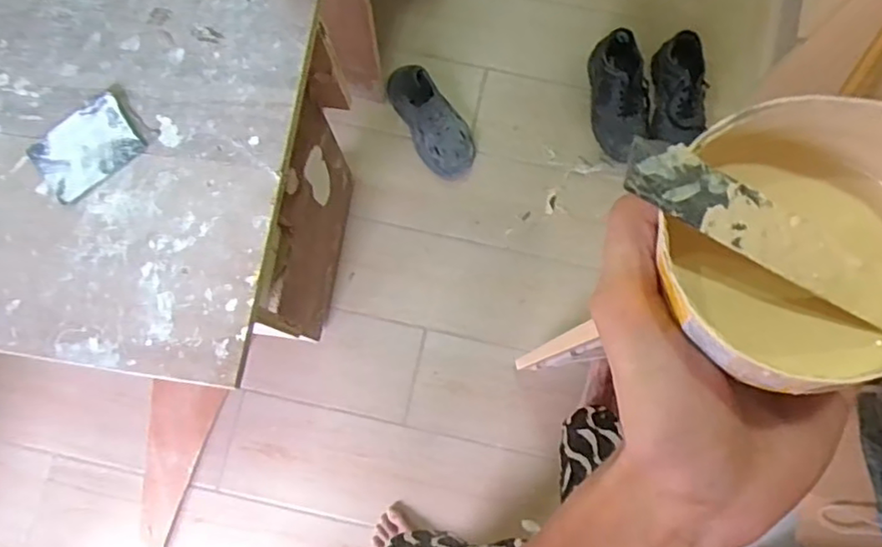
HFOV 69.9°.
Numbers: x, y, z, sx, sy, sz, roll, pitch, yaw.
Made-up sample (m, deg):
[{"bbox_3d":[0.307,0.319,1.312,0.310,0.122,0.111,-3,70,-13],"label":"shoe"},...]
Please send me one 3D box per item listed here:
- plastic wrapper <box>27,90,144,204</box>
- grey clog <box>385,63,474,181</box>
[{"bbox_3d":[-0.399,-0.142,0.713,0.115,0.013,0.087,-39,82,-8],"label":"plastic wrapper"},{"bbox_3d":[-0.019,-0.336,1.375,0.120,0.079,0.274,-27,80,-6],"label":"grey clog"}]

